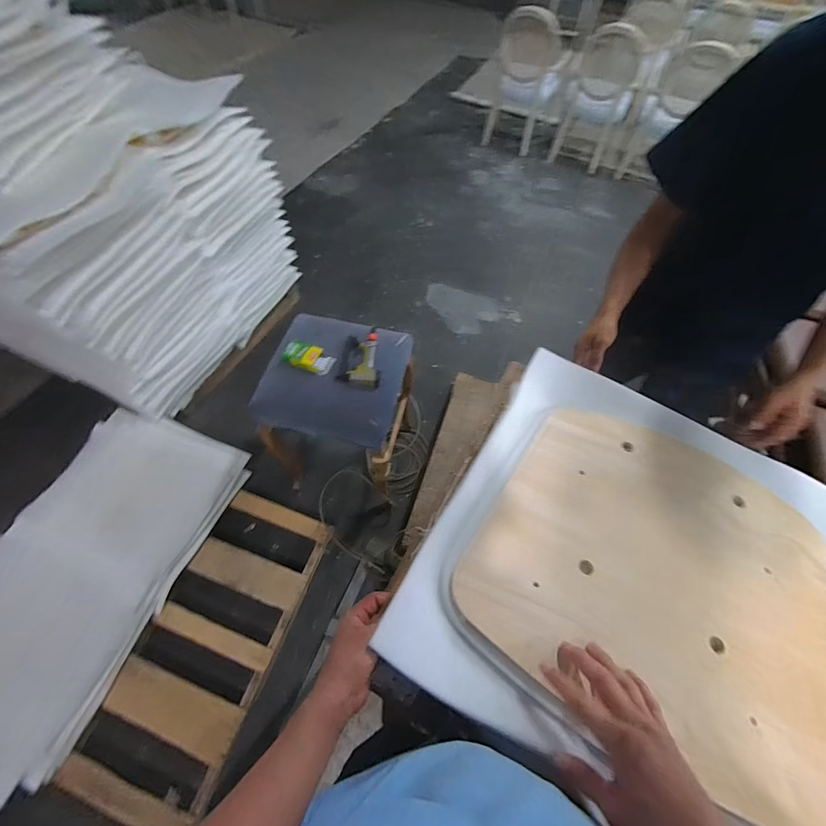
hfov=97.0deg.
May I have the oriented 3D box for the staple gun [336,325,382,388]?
[{"bbox_3d":[-0.173,-0.193,1.229,0.133,0.052,0.249,3,60,-2],"label":"staple gun"}]

